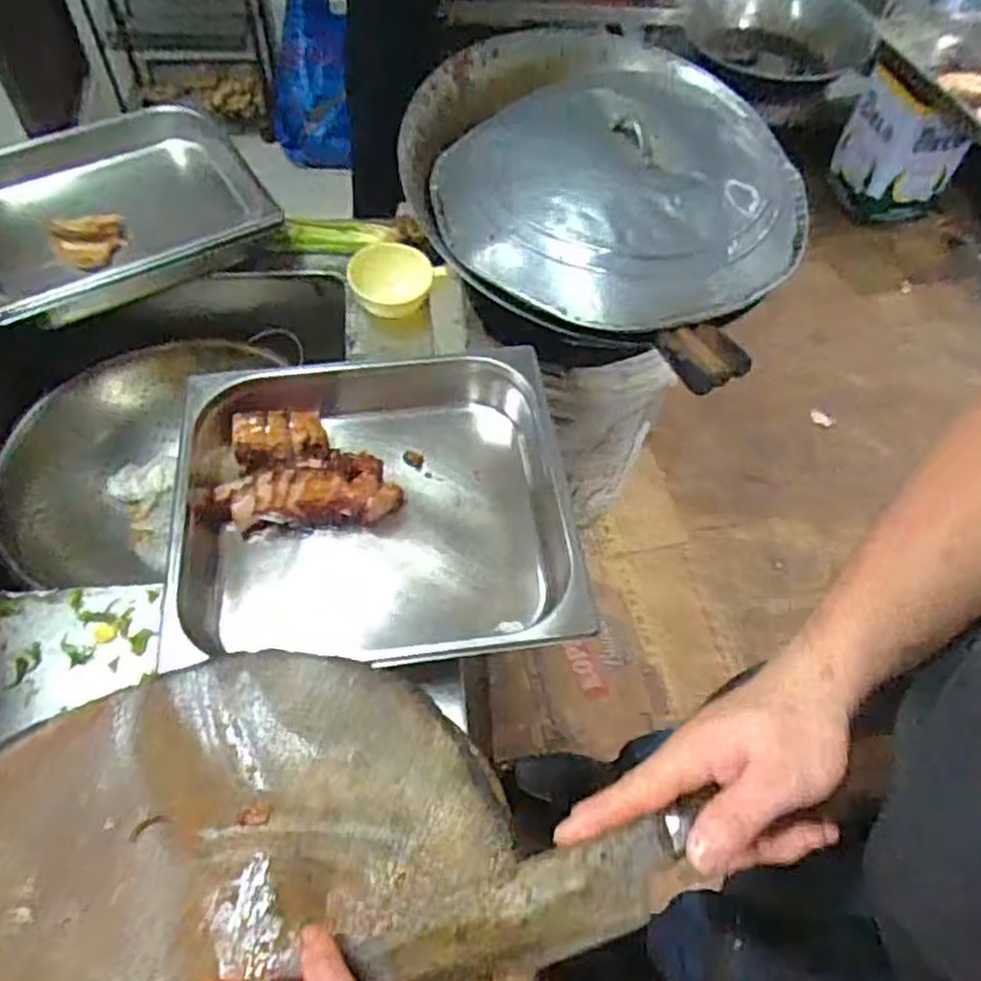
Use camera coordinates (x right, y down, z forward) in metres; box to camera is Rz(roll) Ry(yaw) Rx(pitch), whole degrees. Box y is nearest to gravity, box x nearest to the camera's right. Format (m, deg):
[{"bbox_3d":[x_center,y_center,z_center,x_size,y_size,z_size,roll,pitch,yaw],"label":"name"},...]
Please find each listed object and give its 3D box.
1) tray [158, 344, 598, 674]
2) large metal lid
[{"bbox_3d":[-0.108,0.006,0.702,0.355,0.091,0.296,-6,58,-8],"label":"tray"},{"bbox_3d":[0.182,-0.419,0.985,0.456,0.091,0.471,2,57,-3],"label":"large metal lid"}]

